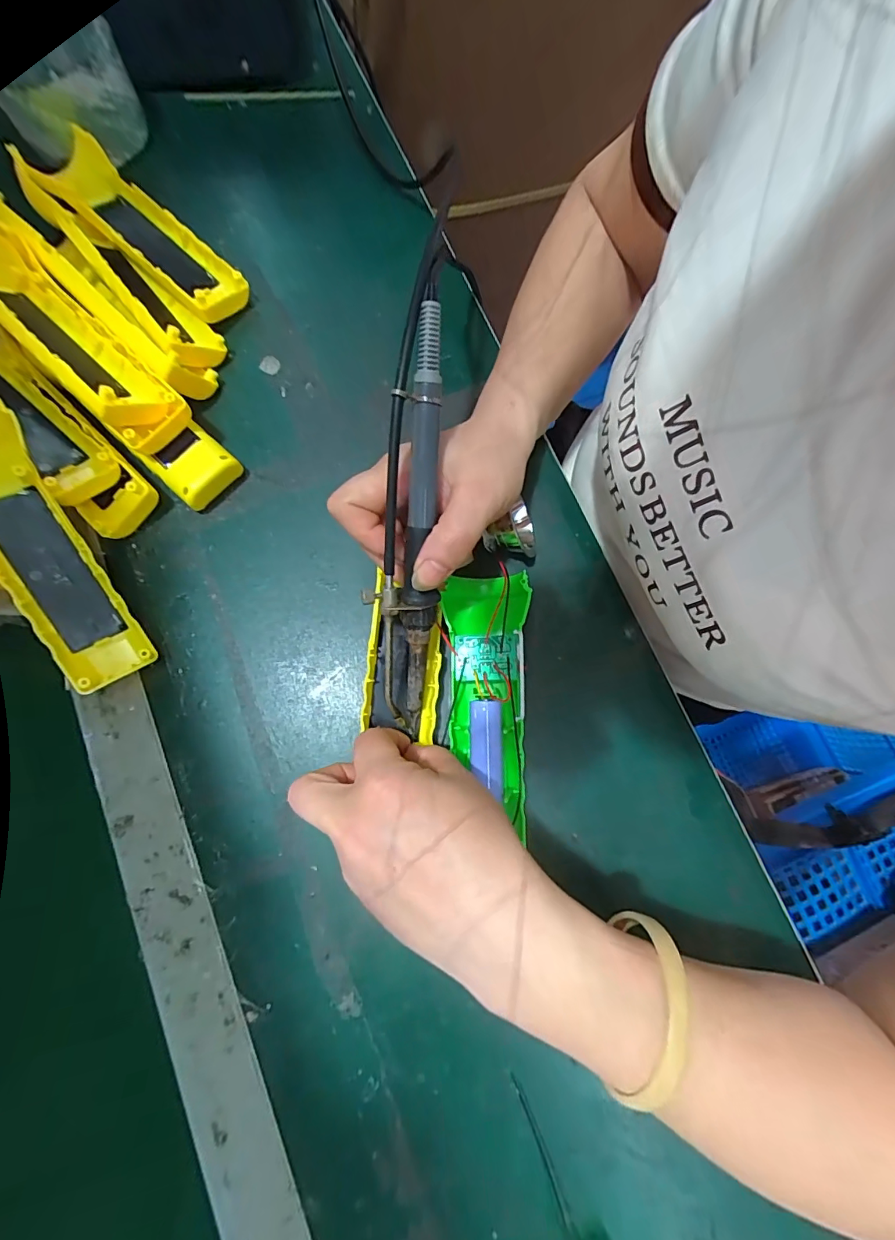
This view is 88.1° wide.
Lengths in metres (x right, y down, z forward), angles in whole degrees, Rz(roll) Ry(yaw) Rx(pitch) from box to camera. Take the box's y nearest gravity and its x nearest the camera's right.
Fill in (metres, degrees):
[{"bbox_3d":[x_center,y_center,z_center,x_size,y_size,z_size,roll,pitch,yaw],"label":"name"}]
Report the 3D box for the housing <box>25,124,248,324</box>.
[{"bbox_3d":[-0.215,-0.273,0.323,0.169,0.033,0.047,41,81,6],"label":"housing"}]

